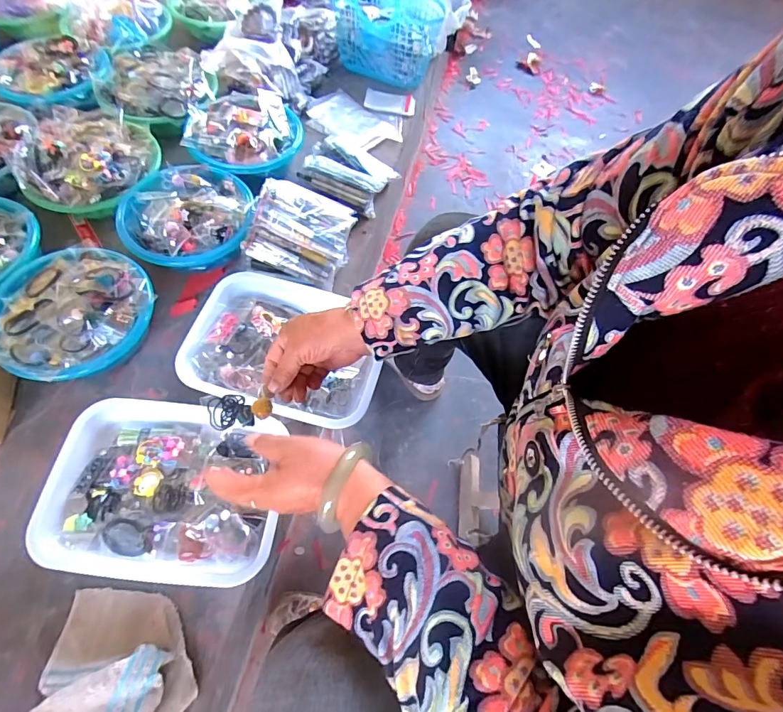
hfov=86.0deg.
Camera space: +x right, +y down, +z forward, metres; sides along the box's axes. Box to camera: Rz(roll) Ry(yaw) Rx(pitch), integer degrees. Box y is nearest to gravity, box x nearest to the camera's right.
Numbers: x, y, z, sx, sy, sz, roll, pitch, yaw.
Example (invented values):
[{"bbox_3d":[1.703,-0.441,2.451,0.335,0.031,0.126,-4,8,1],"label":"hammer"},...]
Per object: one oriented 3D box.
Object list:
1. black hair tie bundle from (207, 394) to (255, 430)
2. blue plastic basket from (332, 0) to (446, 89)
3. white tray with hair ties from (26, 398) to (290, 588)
[{"bbox_3d":[-0.168,0.058,0.442,0.045,0.011,0.034,-5,65,-6],"label":"black hair tie bundle"},{"bbox_3d":[-0.013,-0.777,0.968,0.248,0.199,0.150,9,63,0],"label":"blue plastic basket"},{"bbox_3d":[-0.291,0.175,0.558,0.280,0.062,0.212,6,63,-2],"label":"white tray with hair ties"}]

